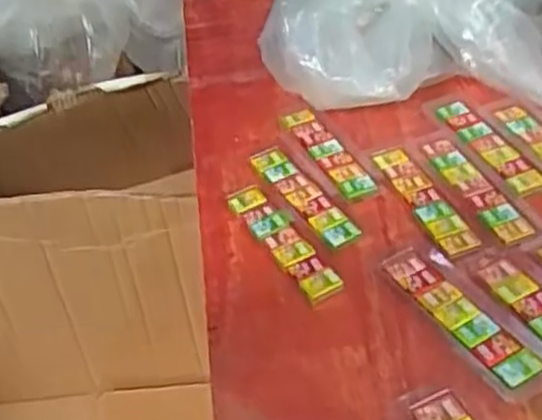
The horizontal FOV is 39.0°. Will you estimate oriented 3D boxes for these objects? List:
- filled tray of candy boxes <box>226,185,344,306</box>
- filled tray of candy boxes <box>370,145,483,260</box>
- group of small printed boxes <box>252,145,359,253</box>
[{"bbox_3d":[0.007,0.021,0.538,0.025,0.009,0.120,-25,45,-19],"label":"filled tray of candy boxes"},{"bbox_3d":[0.112,-0.010,0.556,0.028,0.015,0.117,-17,43,-11],"label":"filled tray of candy boxes"},{"bbox_3d":[0.024,-0.012,0.574,0.026,0.005,0.121,-24,45,-19],"label":"group of small printed boxes"}]

